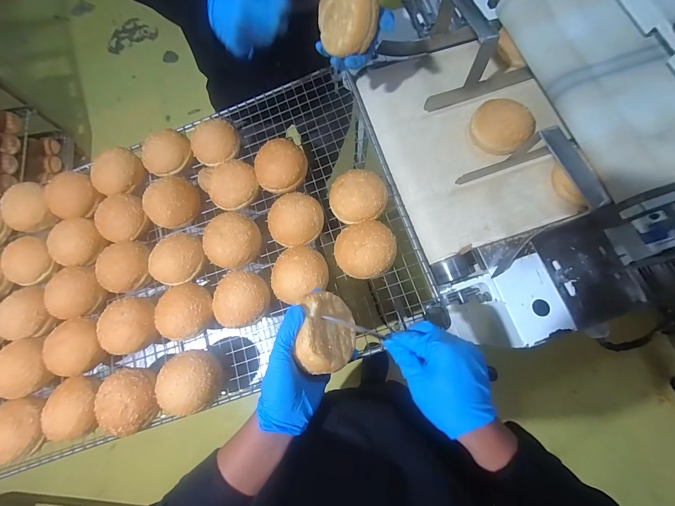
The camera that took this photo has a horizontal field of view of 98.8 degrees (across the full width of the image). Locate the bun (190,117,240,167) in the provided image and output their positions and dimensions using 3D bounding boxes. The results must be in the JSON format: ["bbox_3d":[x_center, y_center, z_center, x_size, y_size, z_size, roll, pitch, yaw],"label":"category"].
[{"bbox_3d":[-0.231,-0.207,0.547,0.088,0.037,0.087,0,75,2],"label":"bun"}]

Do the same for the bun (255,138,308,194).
[{"bbox_3d":[-0.102,-0.156,0.509,0.088,0.042,0.086,0,75,2],"label":"bun"}]

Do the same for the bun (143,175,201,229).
[{"bbox_3d":[-0.304,-0.094,0.530,0.080,0.043,0.090,43,80,12],"label":"bun"}]

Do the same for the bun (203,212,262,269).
[{"bbox_3d":[-0.183,-0.021,0.495,0.088,0.039,0.090,0,75,2],"label":"bun"}]

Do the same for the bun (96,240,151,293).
[{"bbox_3d":[-0.379,0.022,0.512,0.082,0.039,0.088,0,75,2],"label":"bun"}]

